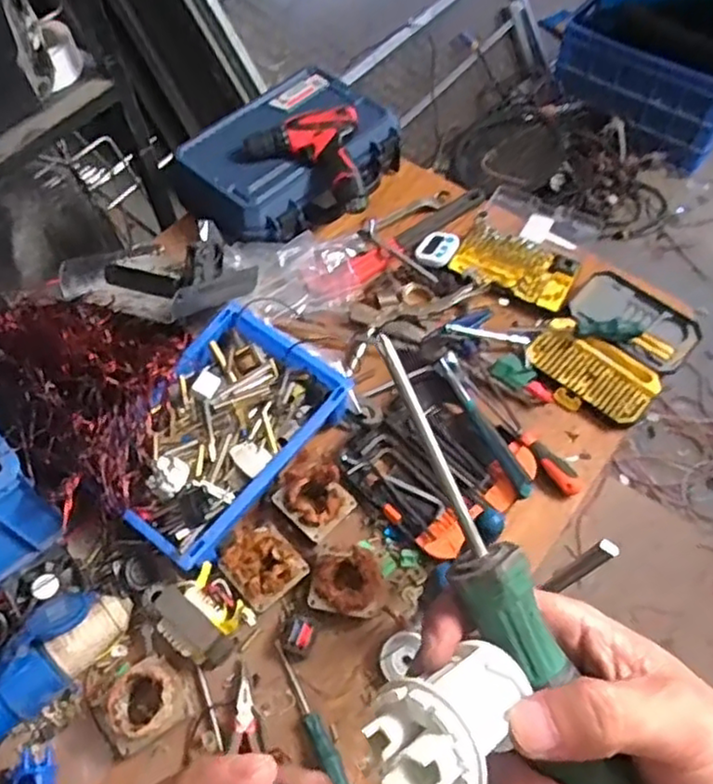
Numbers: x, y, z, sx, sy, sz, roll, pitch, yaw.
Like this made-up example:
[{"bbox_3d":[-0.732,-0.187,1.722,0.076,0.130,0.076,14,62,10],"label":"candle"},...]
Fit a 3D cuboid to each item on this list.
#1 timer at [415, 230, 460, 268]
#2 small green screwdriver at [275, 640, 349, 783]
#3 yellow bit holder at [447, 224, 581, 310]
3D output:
[{"bbox_3d":[0.130,-0.234,1.083,0.064,0.009,0.069,24,73,30],"label":"timer"},{"bbox_3d":[-0.055,0.360,0.740,0.022,0.016,0.173,-27,61,-15],"label":"small green screwdriver"},{"bbox_3d":[0.251,-0.202,1.058,0.184,0.026,0.113,24,62,16],"label":"yellow bit holder"}]

